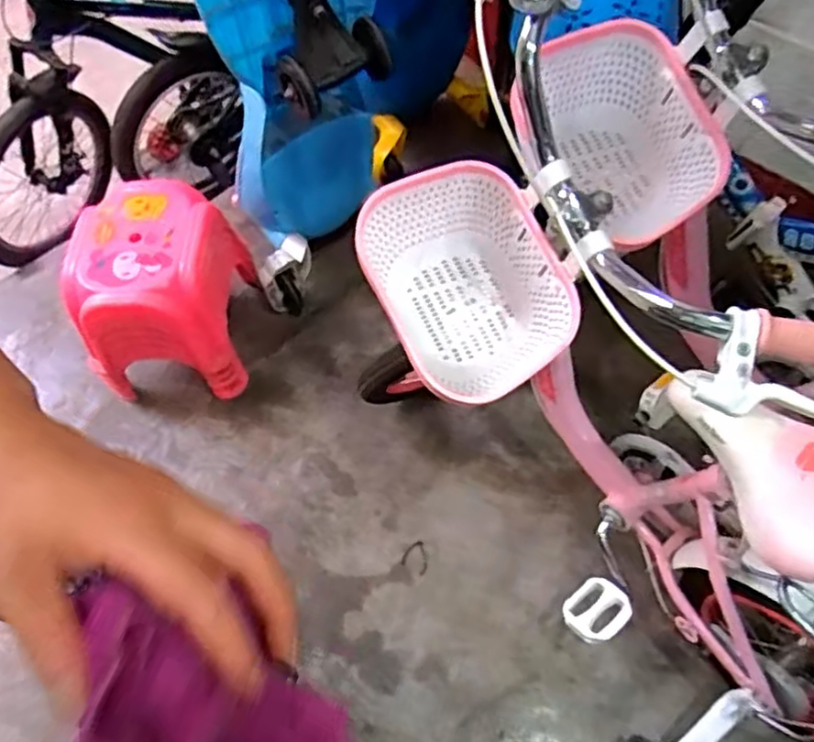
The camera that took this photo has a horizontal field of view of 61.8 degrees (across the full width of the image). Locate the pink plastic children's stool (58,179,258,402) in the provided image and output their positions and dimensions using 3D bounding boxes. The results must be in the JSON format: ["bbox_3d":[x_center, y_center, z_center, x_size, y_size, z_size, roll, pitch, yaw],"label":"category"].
[{"bbox_3d":[-0.401,-0.134,1.142,0.226,0.245,0.270,-6,60,0],"label":"pink plastic children's stool"}]

